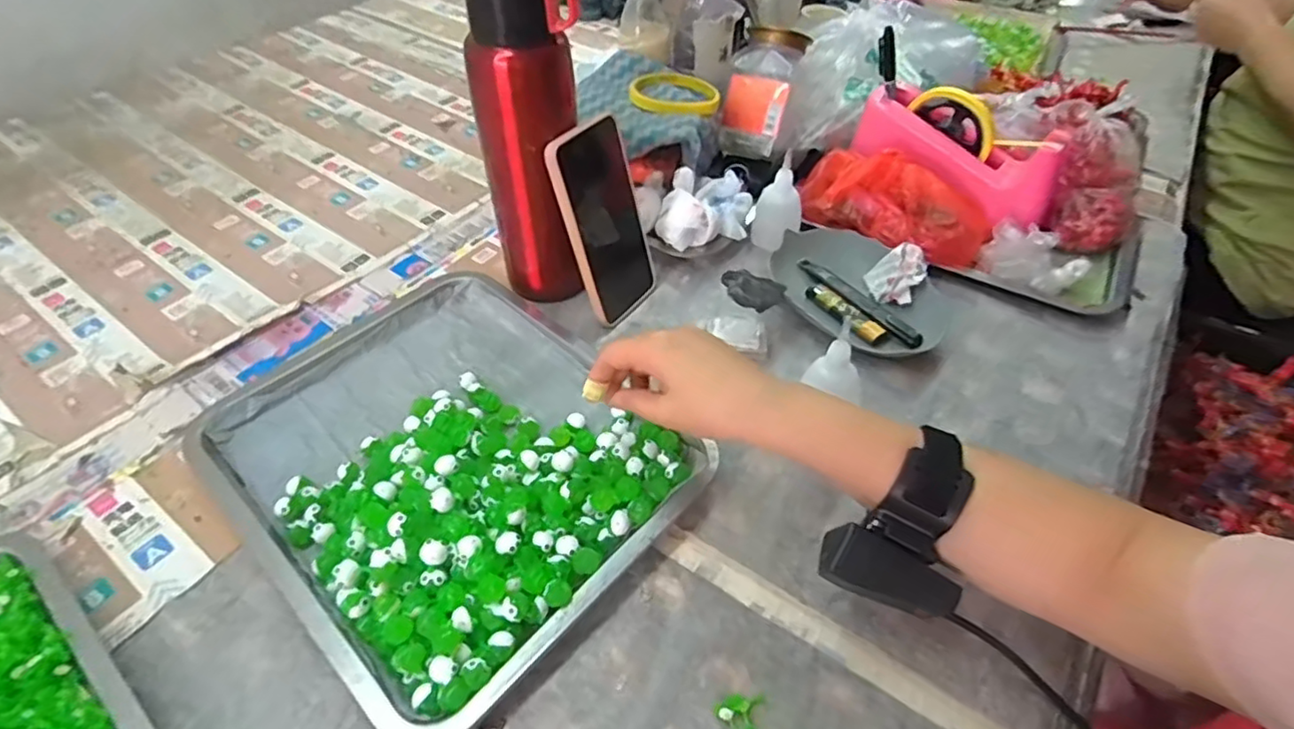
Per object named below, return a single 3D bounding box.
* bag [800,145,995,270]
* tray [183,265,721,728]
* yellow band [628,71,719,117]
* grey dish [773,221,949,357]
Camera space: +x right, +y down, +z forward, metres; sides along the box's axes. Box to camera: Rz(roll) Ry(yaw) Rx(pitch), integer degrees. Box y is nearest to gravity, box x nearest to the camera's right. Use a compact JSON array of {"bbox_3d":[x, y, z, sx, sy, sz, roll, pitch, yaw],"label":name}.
[{"bbox_3d":[0.237,-0.152,0.601,0.173,0.074,0.076,21,51,17],"label":"bag"},{"bbox_3d":[-0.149,0.051,0.445,0.329,0.034,0.253,35,56,27],"label":"tray"},{"bbox_3d":[0.028,-0.283,0.653,0.091,0.013,0.091,-2,48,-3],"label":"yellow band"},{"bbox_3d":[0.187,-0.071,0.564,0.102,0.025,0.167,-28,54,-24],"label":"grey dish"}]

